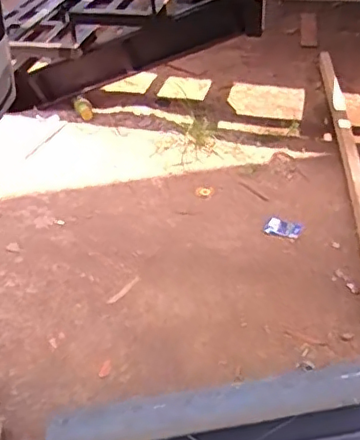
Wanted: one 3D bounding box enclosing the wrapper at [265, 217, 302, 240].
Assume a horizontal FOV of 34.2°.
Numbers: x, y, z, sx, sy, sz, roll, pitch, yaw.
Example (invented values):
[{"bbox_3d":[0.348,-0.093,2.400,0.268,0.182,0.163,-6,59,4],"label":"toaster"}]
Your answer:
[{"bbox_3d":[0.295,0.025,1.670,0.095,0.019,0.063,10,40,17],"label":"wrapper"}]

